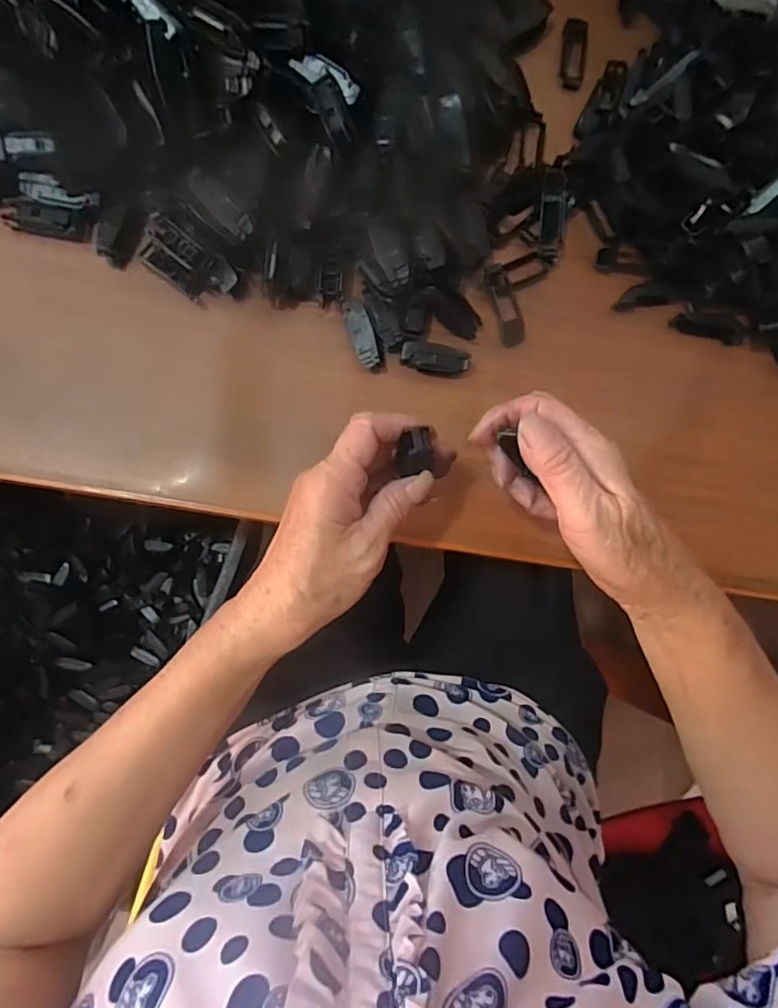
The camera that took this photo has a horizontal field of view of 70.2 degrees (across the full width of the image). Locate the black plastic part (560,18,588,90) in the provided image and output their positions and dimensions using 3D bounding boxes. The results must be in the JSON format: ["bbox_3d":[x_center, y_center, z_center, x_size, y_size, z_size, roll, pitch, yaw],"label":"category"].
[{"bbox_3d":[0.144,-0.352,0.433,0.019,0.008,0.056,10,83,-7],"label":"black plastic part"}]

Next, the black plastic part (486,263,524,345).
[{"bbox_3d":[0.083,-0.141,0.395,0.017,0.009,0.057,-22,103,-9],"label":"black plastic part"}]

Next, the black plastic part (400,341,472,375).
[{"bbox_3d":[0.032,-0.102,0.392,0.047,0.020,0.016,10,83,-7],"label":"black plastic part"}]

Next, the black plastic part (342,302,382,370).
[{"bbox_3d":[-0.017,-0.115,0.382,0.017,0.021,0.044,-19,88,-9],"label":"black plastic part"}]

